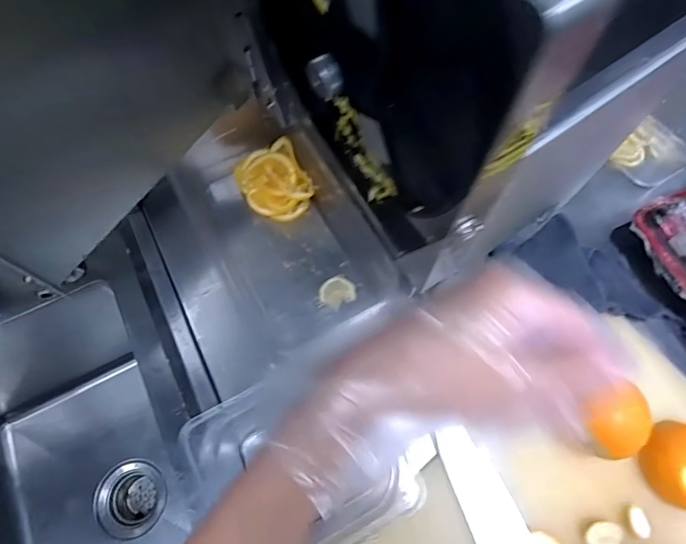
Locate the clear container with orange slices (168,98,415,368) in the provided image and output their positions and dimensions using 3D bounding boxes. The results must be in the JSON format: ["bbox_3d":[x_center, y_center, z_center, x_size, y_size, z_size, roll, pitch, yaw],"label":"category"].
[{"bbox_3d":[-0.070,-0.046,0.520,0.160,0.102,0.300,-29,71,-12],"label":"clear container with orange slices"}]

